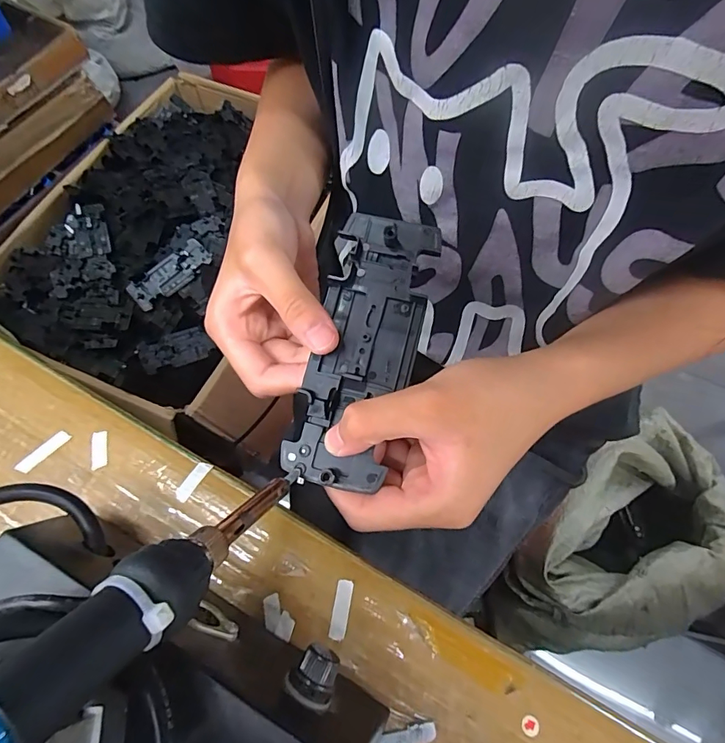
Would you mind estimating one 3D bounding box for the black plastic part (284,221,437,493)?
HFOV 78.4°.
[{"bbox_3d":[0.000,-0.012,0.205,0.046,0.008,0.125,15,79,6],"label":"black plastic part"}]

